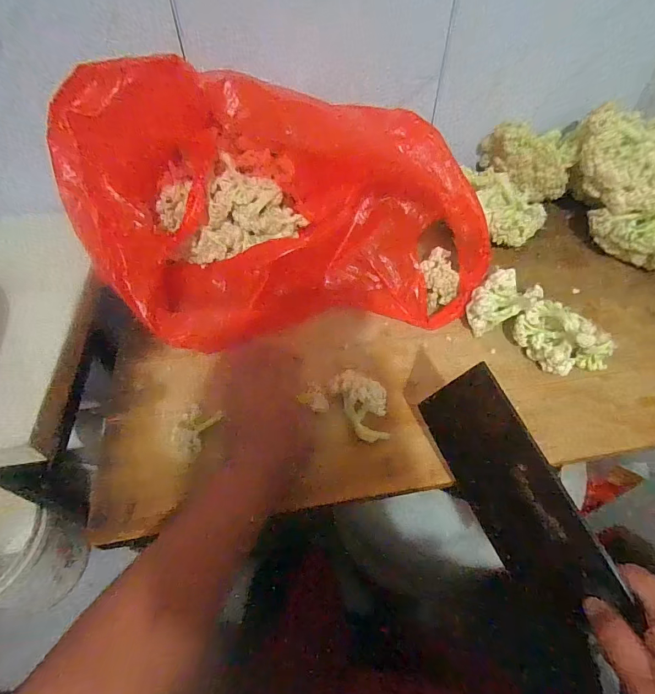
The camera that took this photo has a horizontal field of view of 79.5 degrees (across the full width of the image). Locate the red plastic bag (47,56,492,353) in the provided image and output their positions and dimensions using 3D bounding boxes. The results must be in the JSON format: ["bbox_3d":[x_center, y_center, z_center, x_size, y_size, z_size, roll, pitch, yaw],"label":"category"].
[{"bbox_3d":[-0.034,-0.162,0.485,0.487,0.229,0.235,-1,50,-23],"label":"red plastic bag"}]

